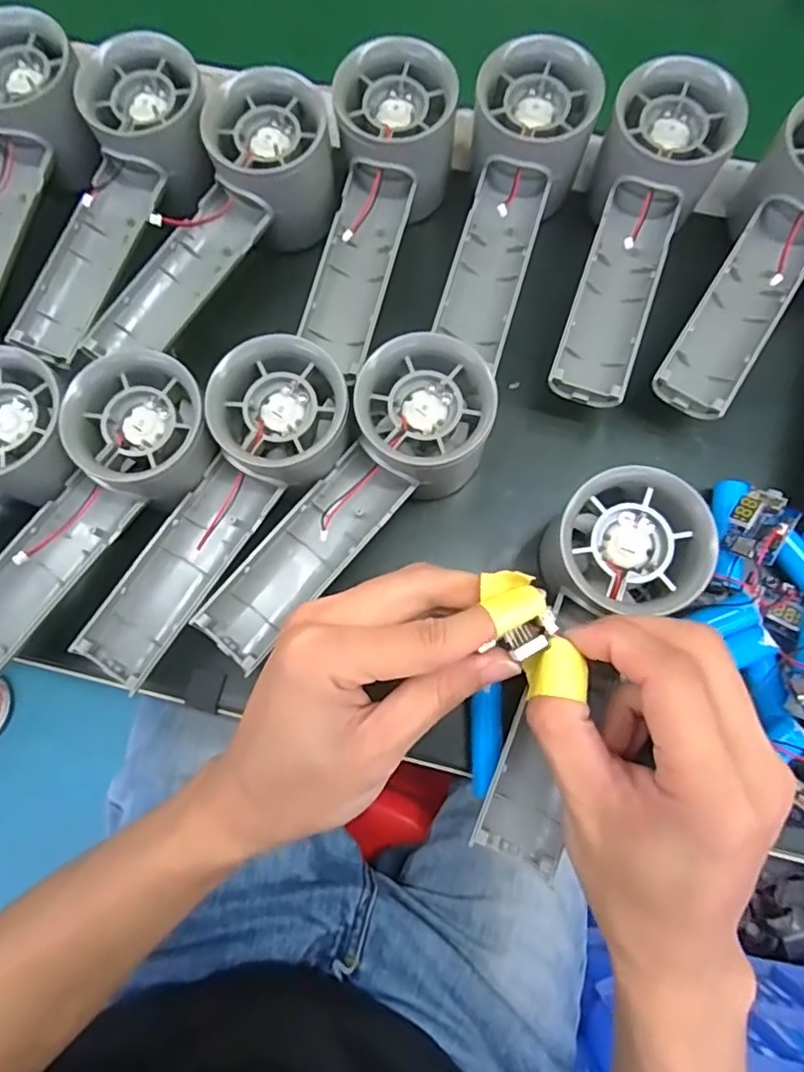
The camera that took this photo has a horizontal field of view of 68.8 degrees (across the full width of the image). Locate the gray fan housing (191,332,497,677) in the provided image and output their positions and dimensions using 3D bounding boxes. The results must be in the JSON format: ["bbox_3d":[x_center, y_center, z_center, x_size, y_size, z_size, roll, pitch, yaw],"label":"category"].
[{"bbox_3d":[-0.019,-0.010,0.255,0.055,0.051,0.158,34,80,8],"label":"gray fan housing"}]

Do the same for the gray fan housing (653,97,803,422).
[{"bbox_3d":[0.169,-0.123,0.279,0.053,0.050,0.150,30,92,7],"label":"gray fan housing"}]

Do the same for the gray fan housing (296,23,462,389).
[{"bbox_3d":[-0.015,-0.153,0.289,0.052,0.045,0.145,16,92,4],"label":"gray fan housing"}]

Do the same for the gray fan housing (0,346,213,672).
[{"bbox_3d":[-0.140,-0.005,0.252,0.055,0.029,0.157,37,93,8],"label":"gray fan housing"}]

